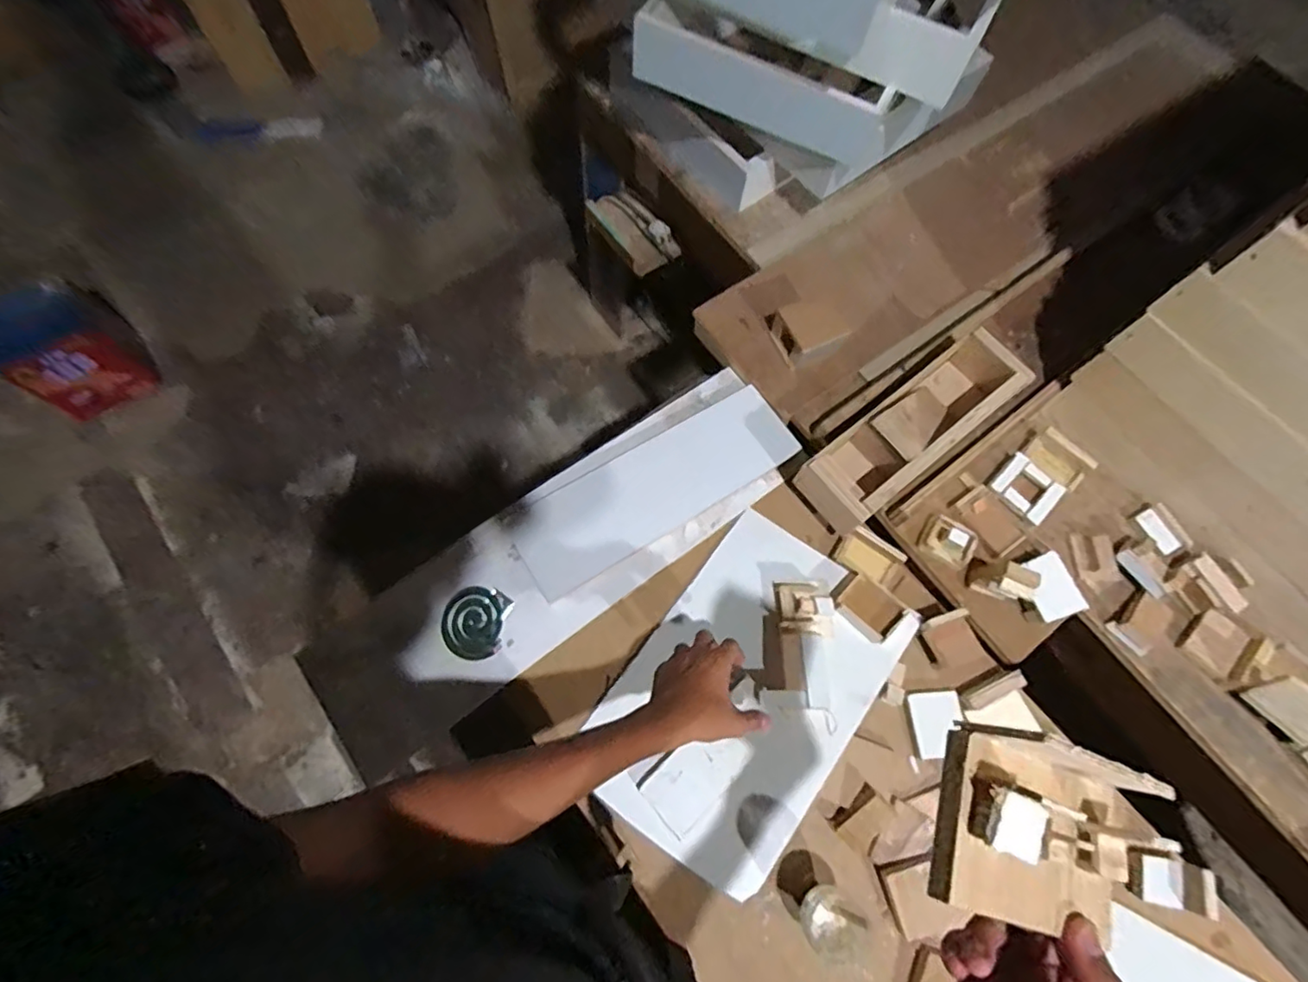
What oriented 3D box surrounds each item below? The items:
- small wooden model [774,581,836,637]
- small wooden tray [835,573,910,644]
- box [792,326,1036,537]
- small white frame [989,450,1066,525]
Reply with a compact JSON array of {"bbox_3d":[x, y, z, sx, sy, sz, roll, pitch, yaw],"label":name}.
[{"bbox_3d":[0.195,0.152,0.767,0.072,0.023,0.069,2,70,0],"label":"small wooden model"},{"bbox_3d":[0.273,0.147,0.746,0.075,0.015,0.061,43,75,13],"label":"small wooden tray"},{"bbox_3d":[0.343,-0.083,0.789,0.322,0.104,0.097,-37,75,-13],"label":"box"},{"bbox_3d":[0.513,-0.002,0.811,0.081,0.013,0.074,42,74,13],"label":"small white frame"}]

